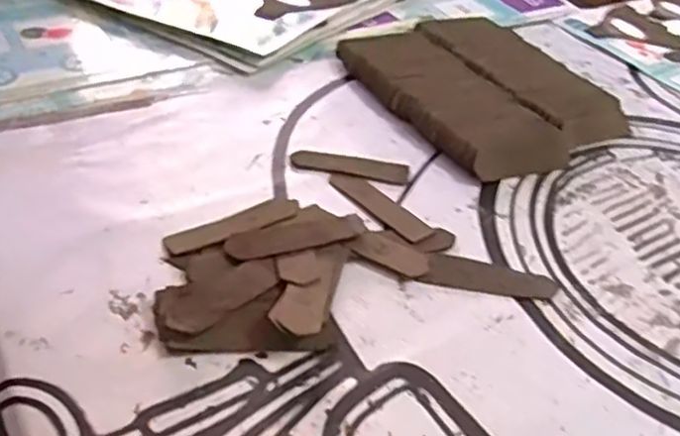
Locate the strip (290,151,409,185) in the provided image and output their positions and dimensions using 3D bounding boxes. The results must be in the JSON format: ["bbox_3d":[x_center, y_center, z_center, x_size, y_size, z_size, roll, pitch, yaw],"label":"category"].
[{"bbox_3d":[0.009,-0.046,0.570,0.100,0.004,0.030,9,41,2],"label":"strip"}]

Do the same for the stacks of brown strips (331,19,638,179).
[{"bbox_3d":[0.140,-0.136,0.669,0.195,0.033,0.249,-20,48,-28],"label":"stacks of brown strips"}]

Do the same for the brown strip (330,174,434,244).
[{"bbox_3d":[0.032,-0.010,0.530,0.028,0.004,0.096,-30,53,-34],"label":"brown strip"}]

